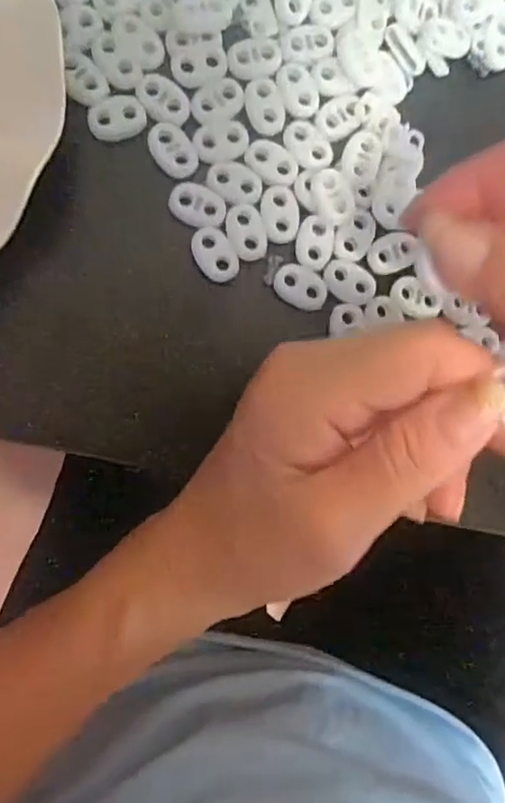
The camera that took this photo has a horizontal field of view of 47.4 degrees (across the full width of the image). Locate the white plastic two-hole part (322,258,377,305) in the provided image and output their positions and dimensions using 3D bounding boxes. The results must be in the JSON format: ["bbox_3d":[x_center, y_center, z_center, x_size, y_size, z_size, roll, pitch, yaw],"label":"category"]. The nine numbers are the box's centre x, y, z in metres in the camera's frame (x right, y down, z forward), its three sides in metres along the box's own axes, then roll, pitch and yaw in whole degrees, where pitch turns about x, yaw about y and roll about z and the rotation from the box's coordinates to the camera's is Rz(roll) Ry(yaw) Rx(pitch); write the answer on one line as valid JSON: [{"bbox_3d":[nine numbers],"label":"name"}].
[{"bbox_3d":[0.040,-0.049,0.235,0.023,0.004,0.017,27,86,-7],"label":"white plastic two-hole part"}]

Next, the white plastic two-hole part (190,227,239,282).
[{"bbox_3d":[-0.015,-0.058,0.228,0.014,0.004,0.022,-33,94,-7],"label":"white plastic two-hole part"}]

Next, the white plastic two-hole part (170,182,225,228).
[{"bbox_3d":[-0.021,-0.078,0.226,0.022,0.004,0.015,27,86,-7],"label":"white plastic two-hole part"}]

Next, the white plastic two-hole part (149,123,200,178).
[{"bbox_3d":[-0.031,-0.099,0.225,0.015,0.004,0.022,-31,94,-7],"label":"white plastic two-hole part"}]

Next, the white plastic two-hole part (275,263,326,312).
[{"bbox_3d":[0.020,-0.047,0.232,0.022,0.004,0.015,22,87,-7],"label":"white plastic two-hole part"}]

